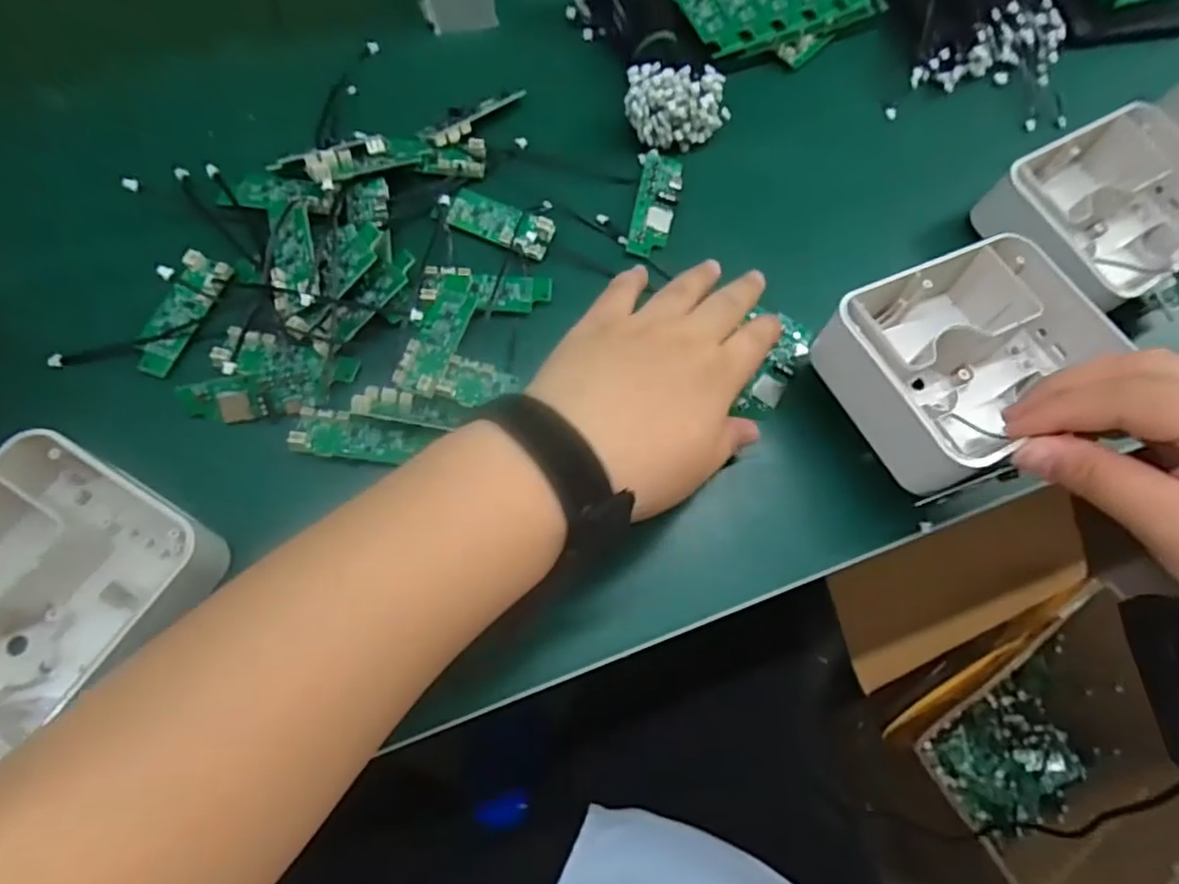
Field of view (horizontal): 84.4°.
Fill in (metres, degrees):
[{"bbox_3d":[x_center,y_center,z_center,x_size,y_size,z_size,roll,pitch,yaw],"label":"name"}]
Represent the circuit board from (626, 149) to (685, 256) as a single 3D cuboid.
[{"bbox_3d":[0.040,-0.144,0.390,0.024,0.006,0.070,12,69,2],"label":"circuit board"}]

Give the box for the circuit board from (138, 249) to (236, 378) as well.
[{"bbox_3d":[-0.216,-0.068,0.344,0.024,0.010,0.070,22,76,-9],"label":"circuit board"}]

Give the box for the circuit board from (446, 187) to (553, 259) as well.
[{"bbox_3d":[-0.051,-0.126,0.372,0.059,0.007,0.027,19,70,4],"label":"circuit board"}]

